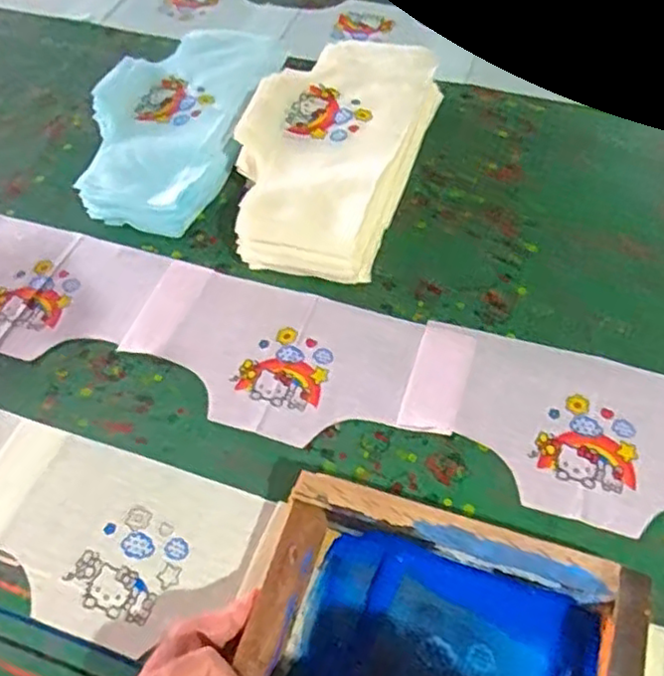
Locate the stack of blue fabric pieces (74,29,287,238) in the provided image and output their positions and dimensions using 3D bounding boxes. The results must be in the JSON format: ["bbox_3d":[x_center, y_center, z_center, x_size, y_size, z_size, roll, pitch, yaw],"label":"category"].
[{"bbox_3d":[-0.171,-0.261,0.773,0.179,0.058,0.321,12,57,10],"label":"stack of blue fabric pieces"}]

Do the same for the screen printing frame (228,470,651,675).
[{"bbox_3d":[0.056,0.237,0.424,0.238,0.050,0.247,14,58,12],"label":"screen printing frame"}]

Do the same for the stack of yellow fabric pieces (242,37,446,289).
[{"bbox_3d":[-0.004,-0.194,0.708,0.166,0.079,0.311,16,58,13],"label":"stack of yellow fabric pieces"}]

